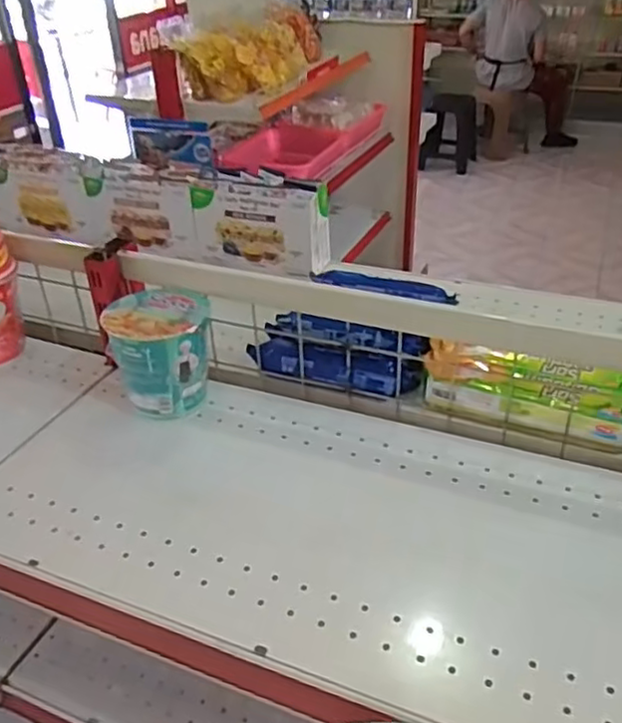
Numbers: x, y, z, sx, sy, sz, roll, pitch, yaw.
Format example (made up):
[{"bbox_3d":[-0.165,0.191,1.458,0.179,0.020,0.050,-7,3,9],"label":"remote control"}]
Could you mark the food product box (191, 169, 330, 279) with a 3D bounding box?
[{"bbox_3d":[-0.069,-0.202,0.969,0.185,0.118,0.086,12,37,19],"label":"food product box"}]

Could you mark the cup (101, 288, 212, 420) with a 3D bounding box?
[{"bbox_3d":[-0.156,-0.010,0.715,0.105,0.105,0.110,-6,35,-5],"label":"cup"}]

